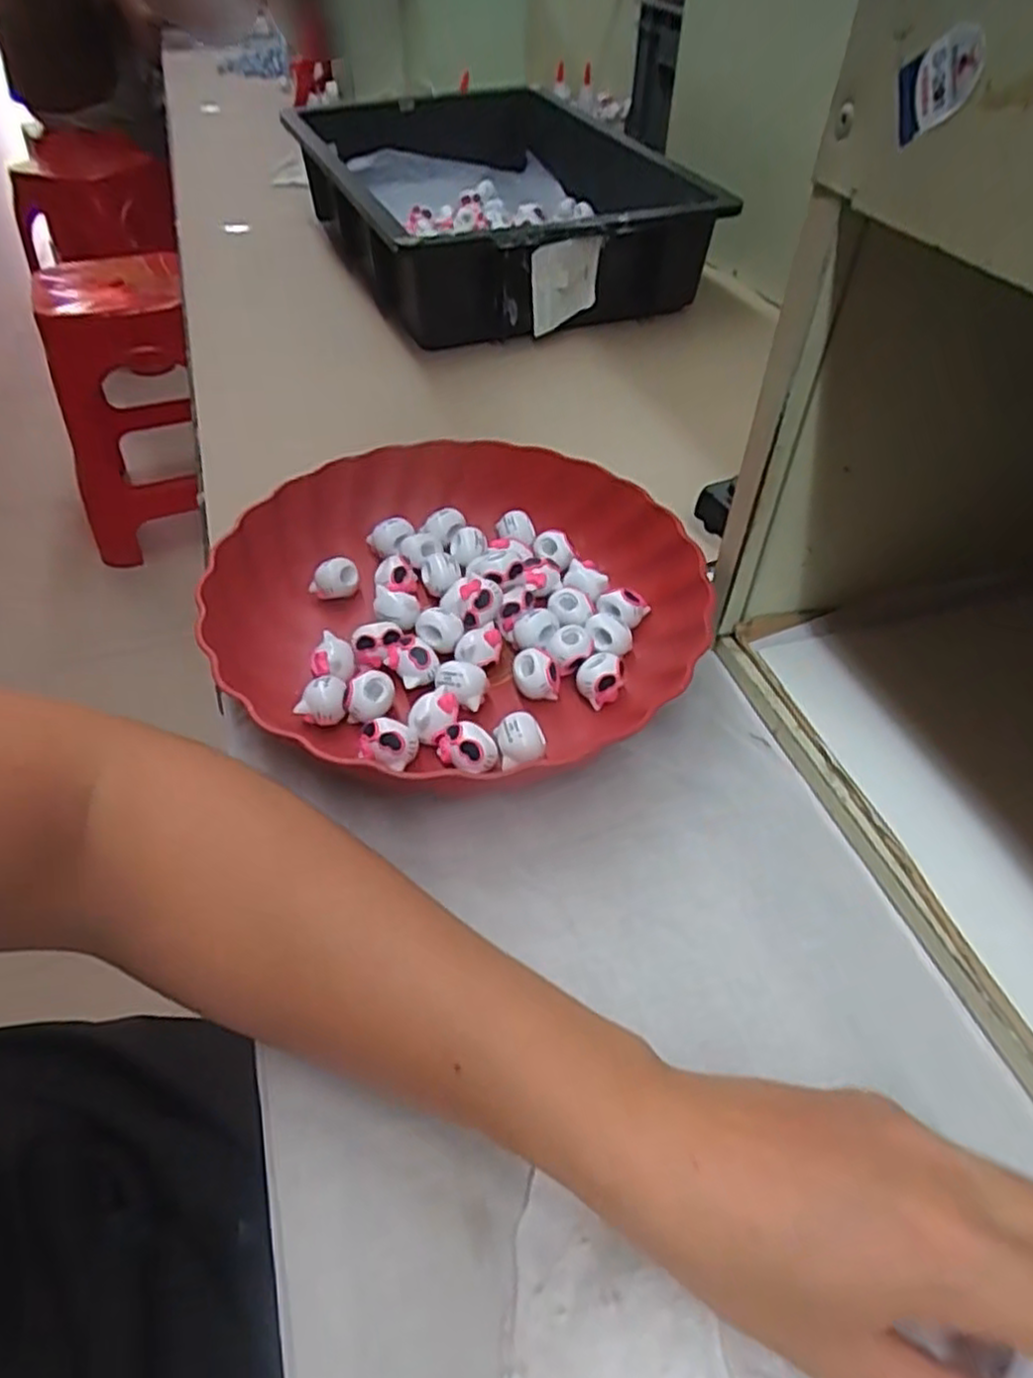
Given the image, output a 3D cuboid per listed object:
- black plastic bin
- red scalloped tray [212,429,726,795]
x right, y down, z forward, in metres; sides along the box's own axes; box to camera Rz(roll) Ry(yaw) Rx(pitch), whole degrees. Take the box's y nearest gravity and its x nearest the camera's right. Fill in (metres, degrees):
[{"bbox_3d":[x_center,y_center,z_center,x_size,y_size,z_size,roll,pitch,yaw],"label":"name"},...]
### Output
[{"bbox_3d":[-0.022,-0.475,0.741,0.295,0.128,0.424,-15,49,-20],"label":"black plastic bin"},{"bbox_3d":[-0.029,-0.043,0.390,0.236,0.057,0.229,-28,54,-29],"label":"red scalloped tray"}]

